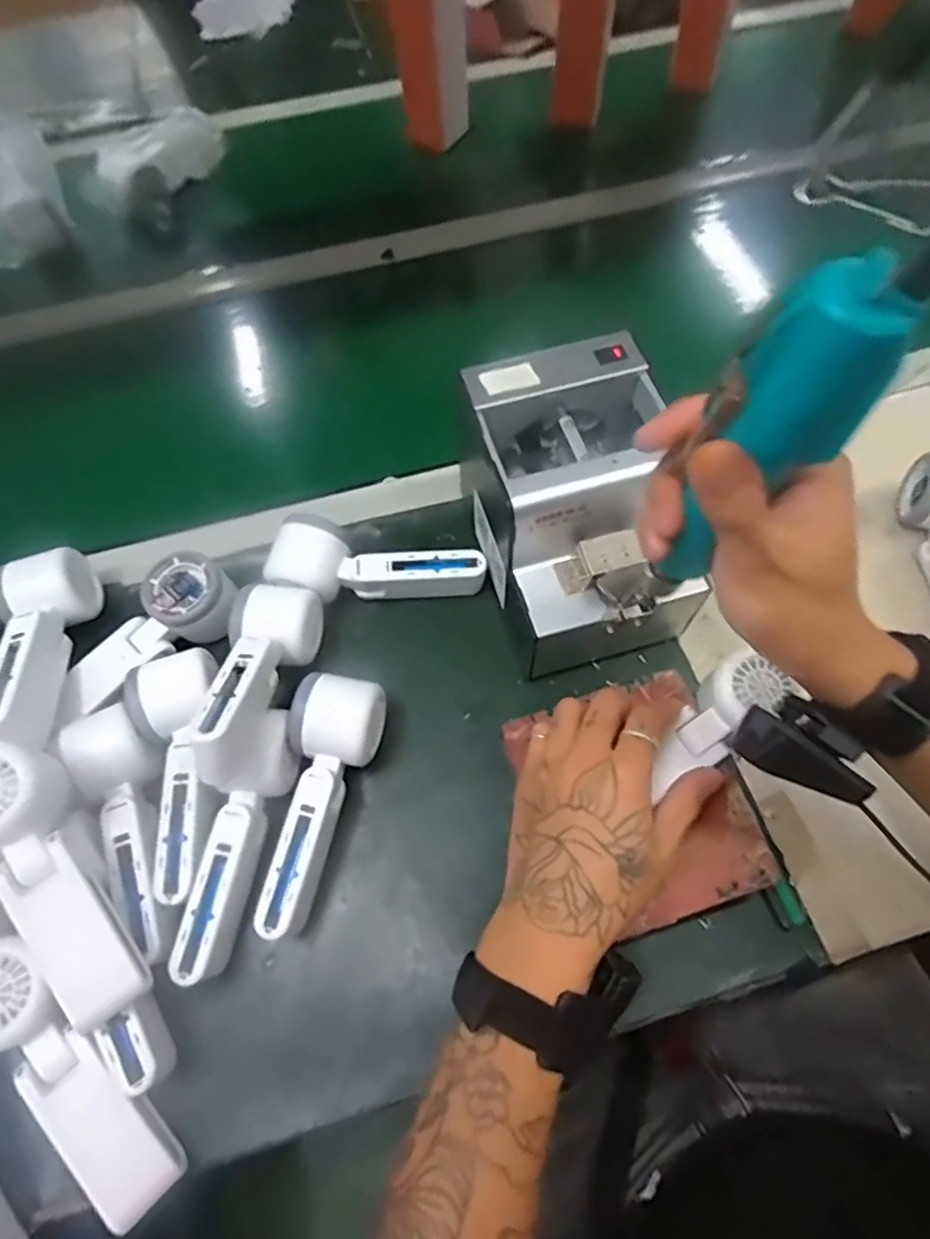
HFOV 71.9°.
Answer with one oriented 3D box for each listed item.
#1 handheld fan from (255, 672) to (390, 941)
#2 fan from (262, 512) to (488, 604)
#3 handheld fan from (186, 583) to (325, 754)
[{"bbox_3d":[-0.095,0.119,0.422,0.058,0.051,0.160,6,64,6],"label":"handheld fan"},{"bbox_3d":[-0.067,-0.038,0.488,0.157,0.050,0.051,7,64,7],"label":"fan"},{"bbox_3d":[-0.143,0.032,0.422,0.057,0.047,0.152,3,30,5],"label":"handheld fan"}]

